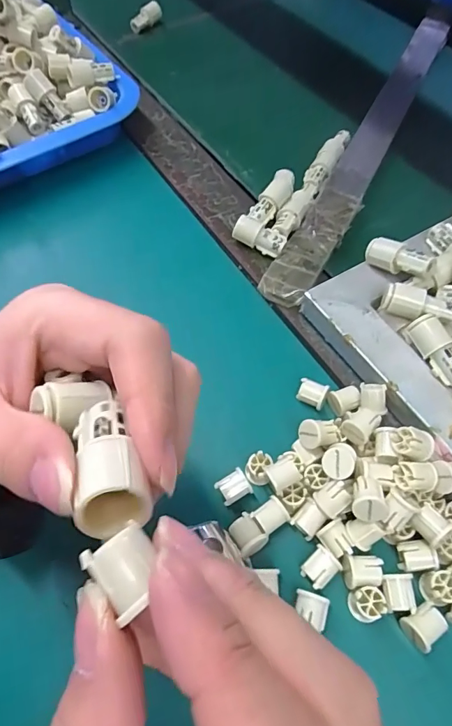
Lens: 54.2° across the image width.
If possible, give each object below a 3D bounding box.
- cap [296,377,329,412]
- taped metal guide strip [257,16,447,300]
[{"bbox_3d":[0.053,0.020,0.273,0.017,0.012,0.014,21,61,13],"label":"cap"},{"bbox_3d":[0.142,-0.220,0.410,0.035,0.010,0.454,24,62,14],"label":"taped metal guide strip"}]

